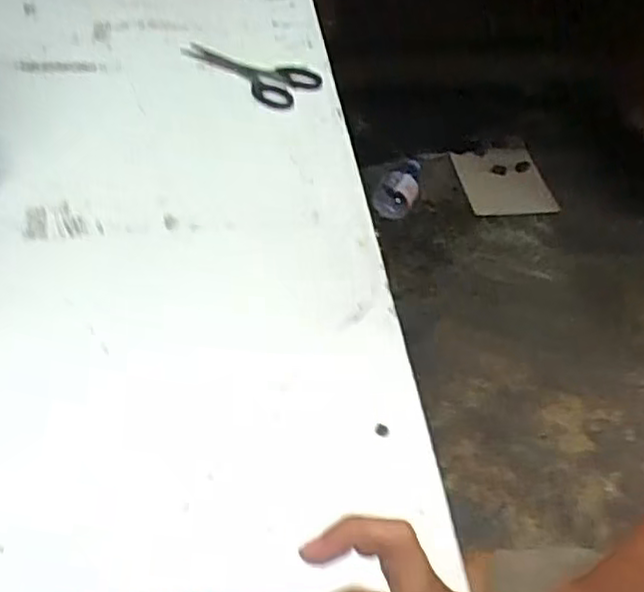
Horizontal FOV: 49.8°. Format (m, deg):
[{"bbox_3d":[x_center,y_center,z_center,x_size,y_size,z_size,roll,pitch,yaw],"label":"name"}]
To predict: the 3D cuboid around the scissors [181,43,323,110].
[{"bbox_3d":[-0.076,-0.230,0.693,0.164,0.006,0.071,32,51,24],"label":"scissors"}]

